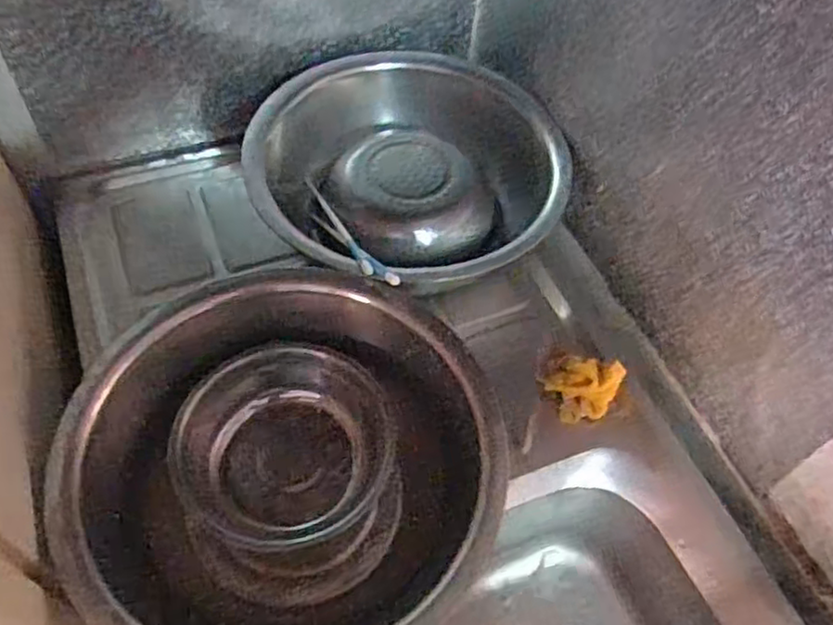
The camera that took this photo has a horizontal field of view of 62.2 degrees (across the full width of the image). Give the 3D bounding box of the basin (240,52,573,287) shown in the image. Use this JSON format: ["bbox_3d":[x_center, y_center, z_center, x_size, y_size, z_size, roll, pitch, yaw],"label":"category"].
[{"bbox_3d":[-0.010,-0.151,0.763,0.328,0.117,0.313,2,54,-3],"label":"basin"}]

